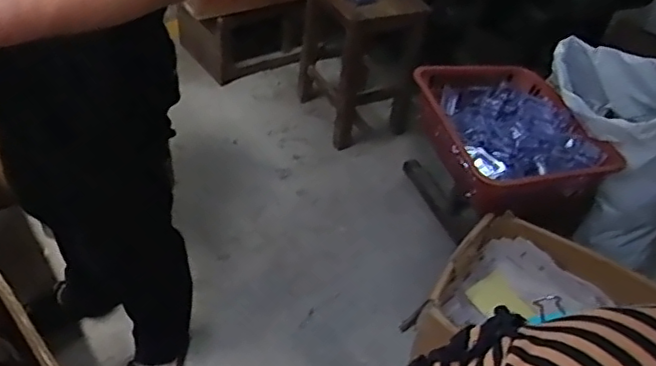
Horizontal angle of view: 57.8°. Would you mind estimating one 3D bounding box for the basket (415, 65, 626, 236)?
[{"bbox_3d":[0.476,-0.107,1.628,0.414,0.217,0.564,-2,42,-12],"label":"basket"}]

